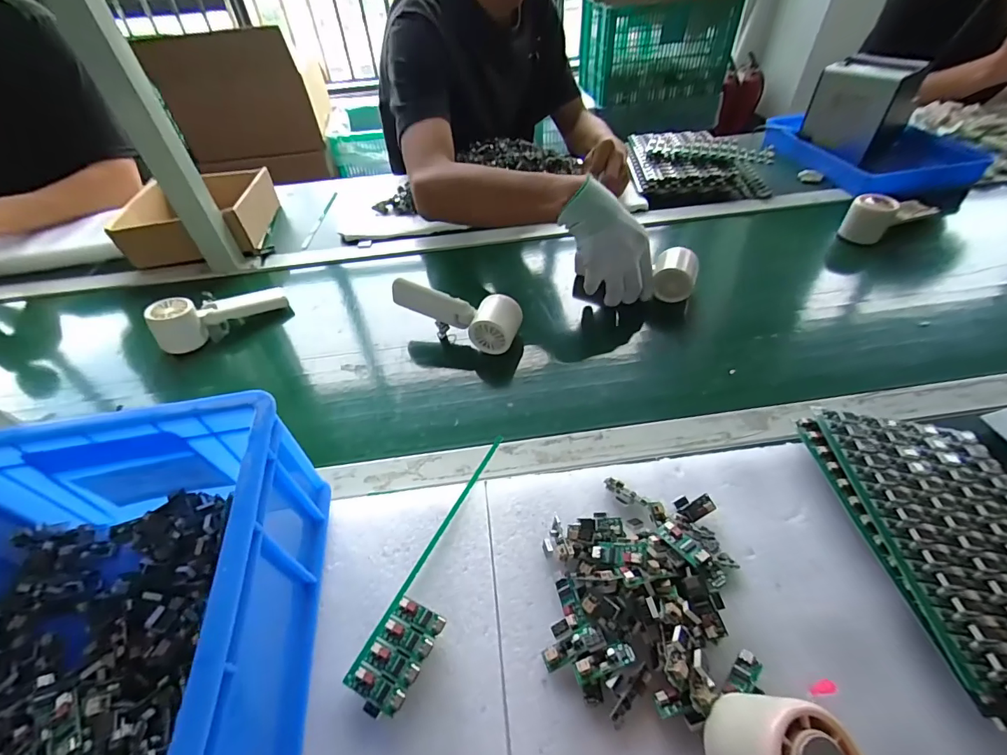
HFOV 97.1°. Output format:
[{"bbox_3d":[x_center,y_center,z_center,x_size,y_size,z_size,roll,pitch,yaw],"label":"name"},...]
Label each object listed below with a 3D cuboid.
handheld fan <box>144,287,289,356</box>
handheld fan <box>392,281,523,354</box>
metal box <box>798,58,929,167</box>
[{"bbox_3d":[-0.399,-0.096,0.625,0.165,0.068,0.047,-35,53,-28],"label":"handheld fan"},{"bbox_3d":[-0.058,-0.077,0.567,0.159,0.078,0.049,13,47,15],"label":"handheld fan"},{"bbox_3d":[0.662,-0.506,0.831,0.111,0.132,0.137,-26,48,-21],"label":"metal box"}]

